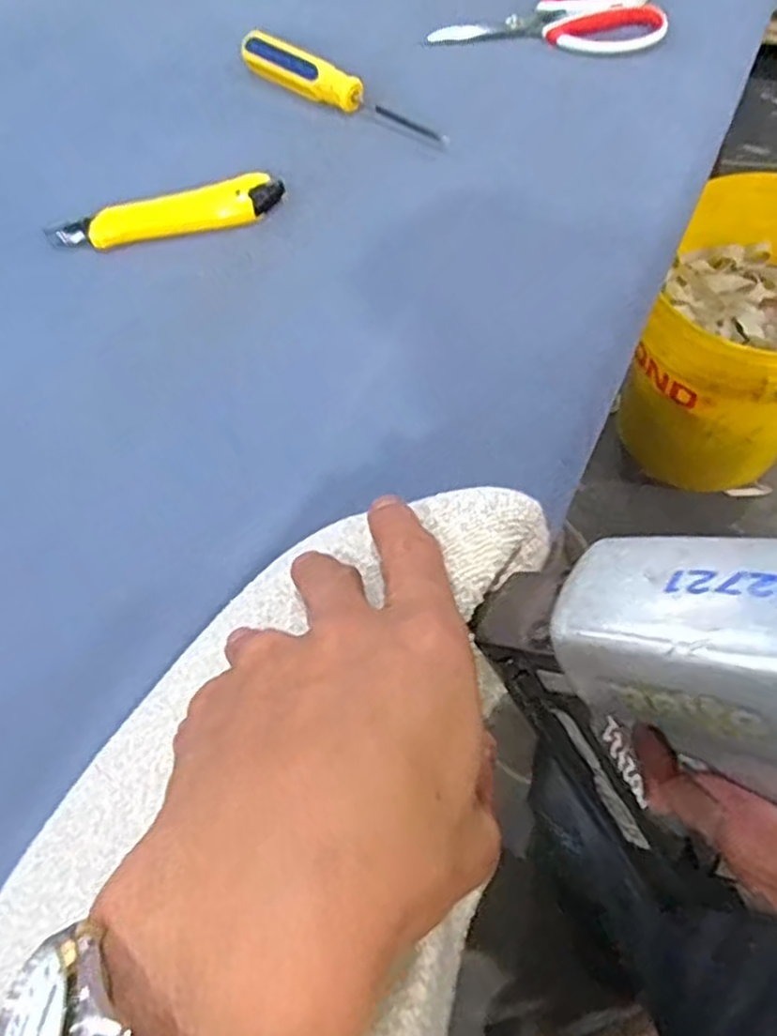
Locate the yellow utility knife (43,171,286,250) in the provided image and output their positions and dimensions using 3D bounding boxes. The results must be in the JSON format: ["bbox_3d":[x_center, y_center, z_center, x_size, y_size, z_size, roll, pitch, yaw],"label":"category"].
[{"bbox_3d":[-0.159,-0.218,0.540,0.166,0.017,0.035,-14,64,-5],"label":"yellow utility knife"}]

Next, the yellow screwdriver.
[{"bbox_3d":[-0.035,-0.331,0.586,0.198,0.021,0.028,37,70,18],"label":"yellow screwdriver"}]

